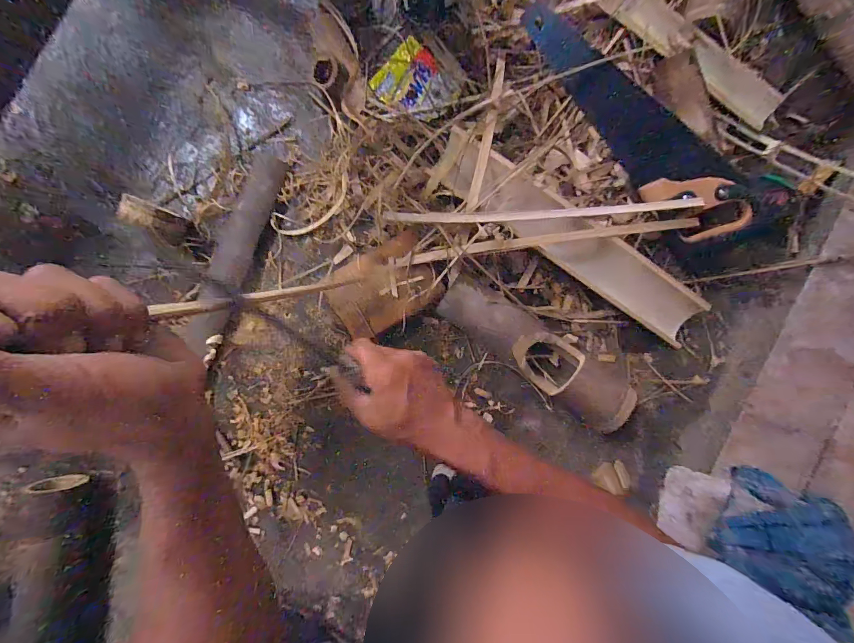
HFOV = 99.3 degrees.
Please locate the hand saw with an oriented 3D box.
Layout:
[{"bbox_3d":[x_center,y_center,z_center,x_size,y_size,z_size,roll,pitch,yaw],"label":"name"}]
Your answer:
[{"bbox_3d":[0.302,-0.312,0.543,0.100,0.019,0.447,-37,81,17],"label":"hand saw"}]

